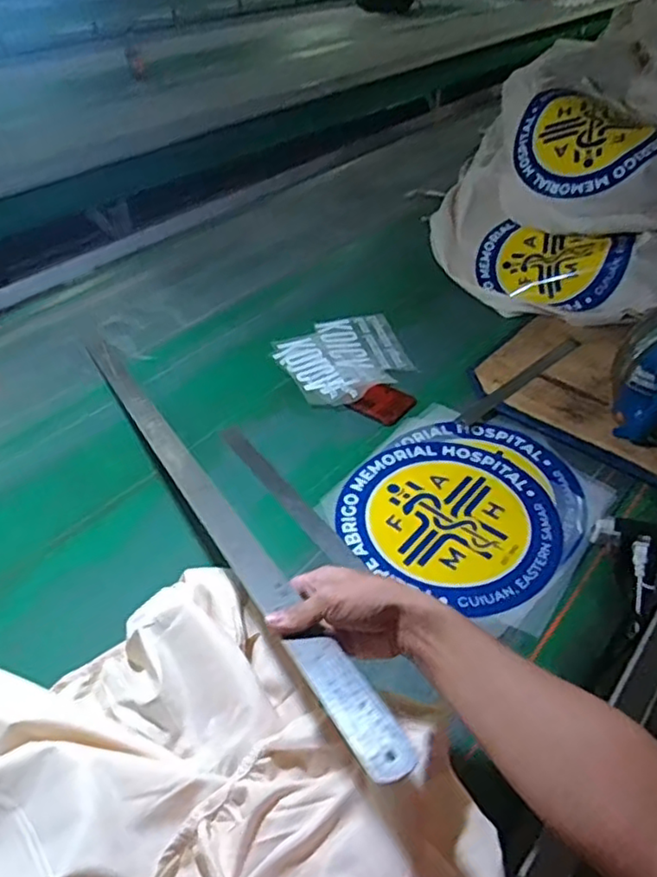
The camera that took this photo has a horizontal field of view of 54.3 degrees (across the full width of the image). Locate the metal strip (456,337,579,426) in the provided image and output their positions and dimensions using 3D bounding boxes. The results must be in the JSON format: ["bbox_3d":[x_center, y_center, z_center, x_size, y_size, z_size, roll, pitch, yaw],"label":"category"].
[{"bbox_3d":[0.315,-0.097,1.044,0.294,0.007,0.028,-32,52,-30],"label":"metal strip"}]

